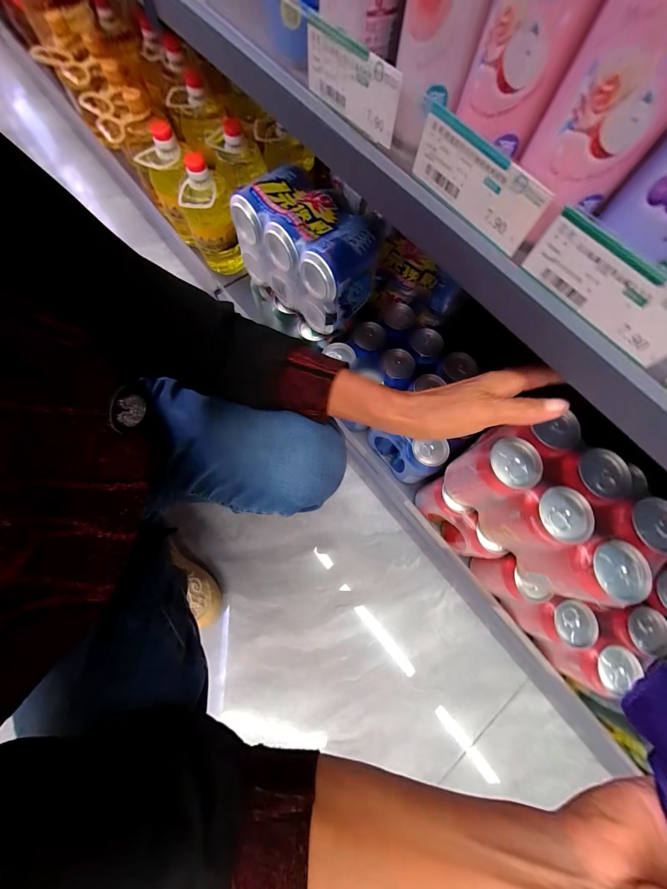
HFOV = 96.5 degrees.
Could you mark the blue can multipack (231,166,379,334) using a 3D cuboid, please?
[{"bbox_3d":[-0.038,-0.274,0.444,0.189,0.140,0.112,42,76,10],"label":"blue can multipack"}]

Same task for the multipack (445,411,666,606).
[{"bbox_3d":[0.243,0.064,0.349,0.120,0.108,0.187,-36,77,-12],"label":"multipack"}]

